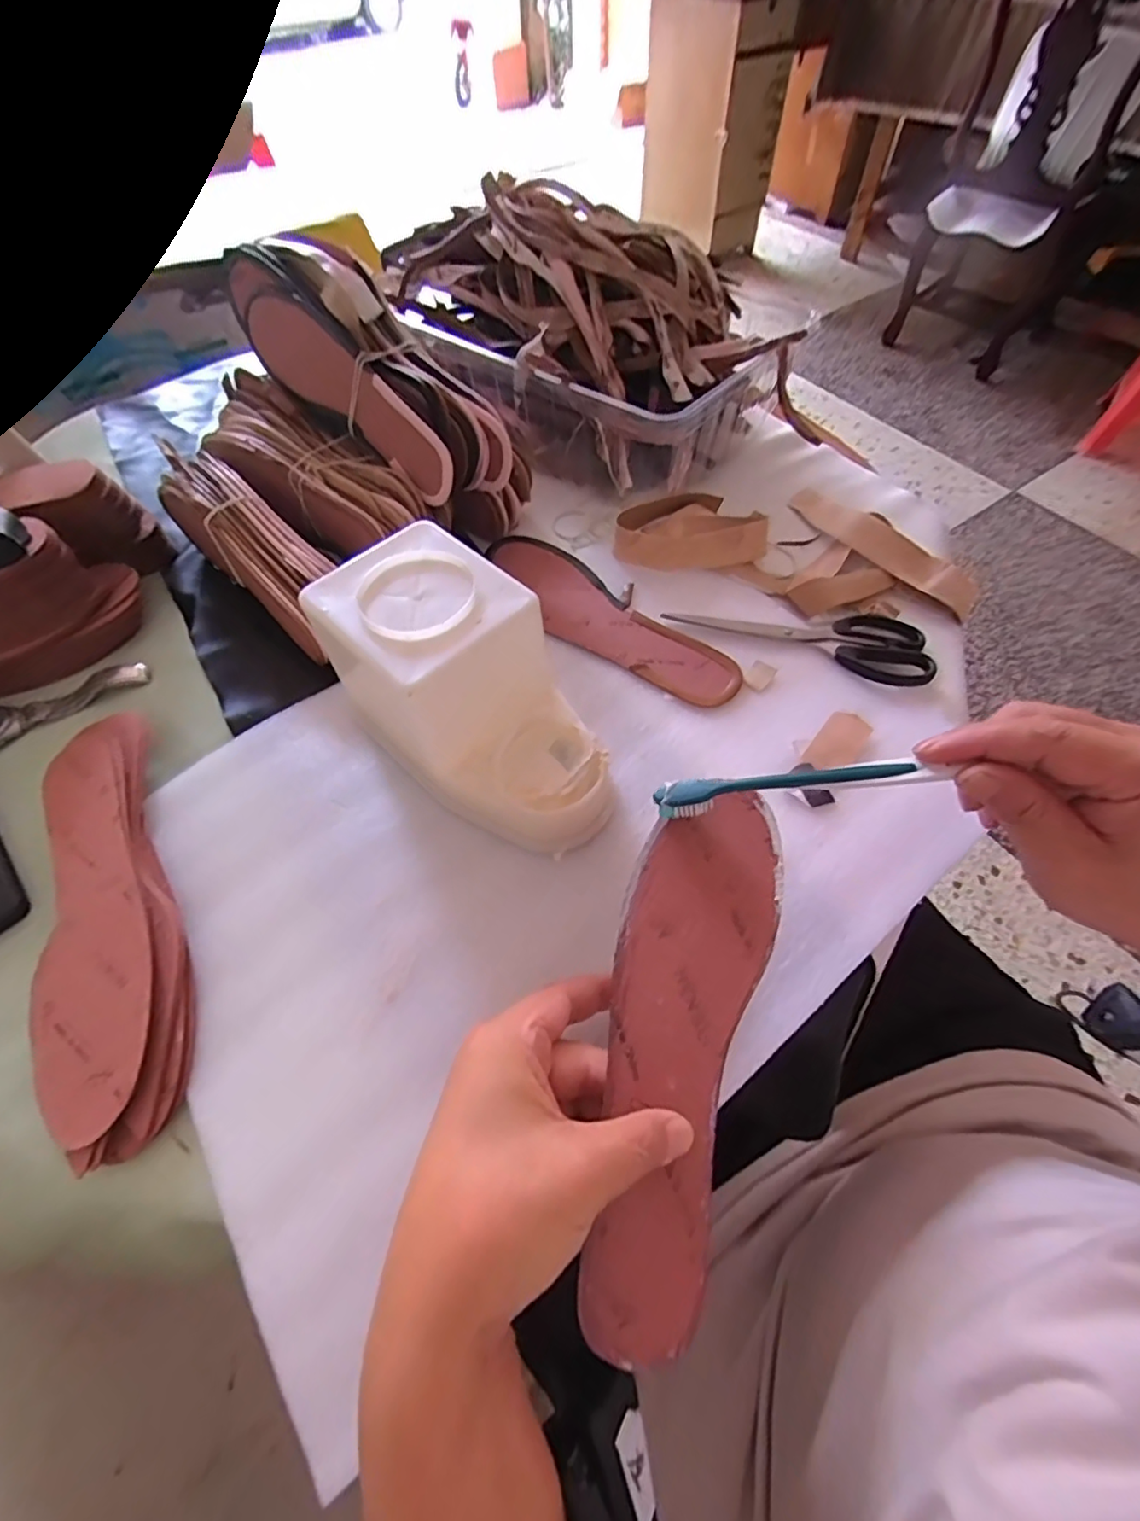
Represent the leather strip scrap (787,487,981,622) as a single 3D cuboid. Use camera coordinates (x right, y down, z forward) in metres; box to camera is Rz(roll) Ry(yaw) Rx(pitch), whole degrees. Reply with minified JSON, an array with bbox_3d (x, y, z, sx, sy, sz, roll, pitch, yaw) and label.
[{"bbox_3d":[0.264,-0.193,0.496,0.040,0.029,0.193,-30,63,-16],"label":"leather strip scrap"}]

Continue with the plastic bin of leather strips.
[{"bbox_3d":[-0.011,-0.419,0.572,0.421,0.157,0.239,35,66,20],"label":"plastic bin of leather strips"}]

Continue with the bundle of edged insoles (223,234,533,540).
[{"bbox_3d":[-0.170,-0.317,0.481,0.275,0.108,0.081,42,67,0],"label":"bundle of edged insoles"}]

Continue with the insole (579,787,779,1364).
[{"bbox_3d":[0.049,0.124,0.270,0.073,0.007,0.238,19,69,2],"label":"insole"}]

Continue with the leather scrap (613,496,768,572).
[{"bbox_3d":[0.103,-0.201,0.503,0.133,0.030,0.077,-13,60,-6],"label":"leather scrap"}]

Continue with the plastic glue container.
[{"bbox_3d":[-0.060,-0.036,0.354,0.106,0.114,0.190,-34,64,-18],"label":"plastic glue container"}]

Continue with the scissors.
[{"bbox_3d":[0.176,-0.096,0.448,0.197,0.008,0.076,4,59,4],"label":"scissors"}]

